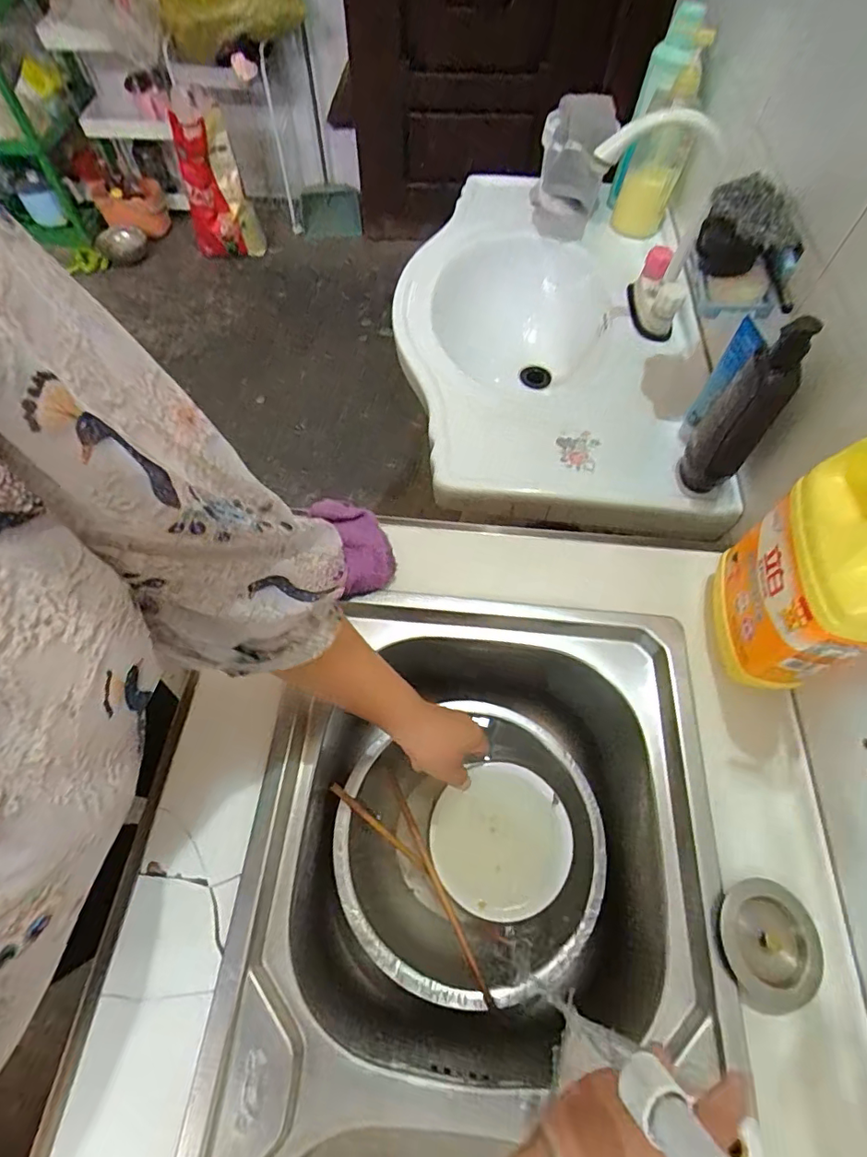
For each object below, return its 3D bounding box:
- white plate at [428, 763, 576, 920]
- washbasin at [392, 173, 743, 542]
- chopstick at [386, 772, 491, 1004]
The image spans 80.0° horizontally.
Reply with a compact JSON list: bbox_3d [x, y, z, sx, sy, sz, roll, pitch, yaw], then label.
[{"bbox_3d":[0.073,0.280,0.555,0.145,0.030,0.139,-34,67,-19],"label":"white plate"},{"bbox_3d":[0.161,-0.332,0.851,0.432,0.179,0.709,-3,61,-3],"label":"washbasin"},{"bbox_3d":[0.001,0.309,0.535,0.010,0.014,0.228,-24,64,-14],"label":"chopstick"}]

